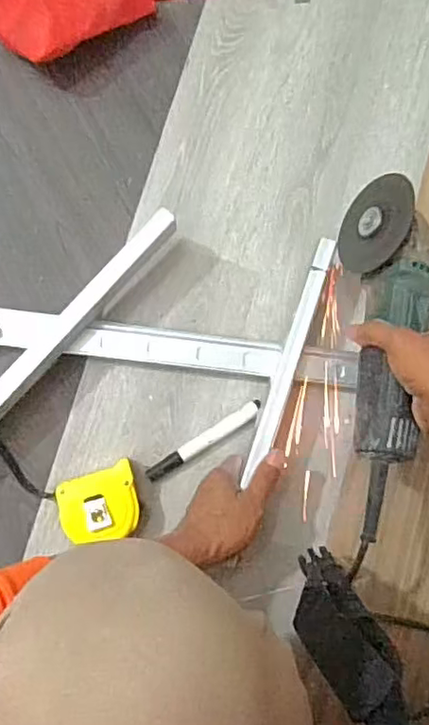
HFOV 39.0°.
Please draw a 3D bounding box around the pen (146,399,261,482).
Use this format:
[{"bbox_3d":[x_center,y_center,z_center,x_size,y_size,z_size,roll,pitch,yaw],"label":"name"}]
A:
[{"bbox_3d":[-0.010,0.084,0.650,0.141,0.015,0.016,-33,88,-8],"label":"pen"}]

